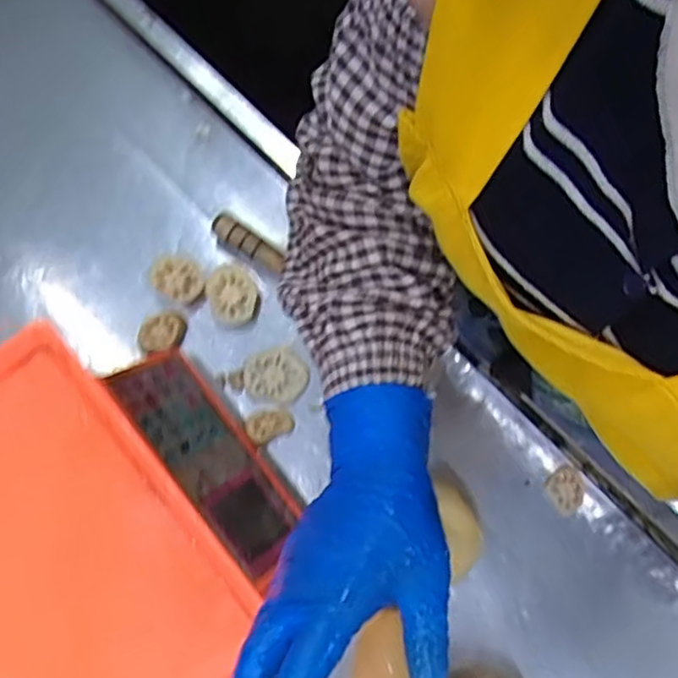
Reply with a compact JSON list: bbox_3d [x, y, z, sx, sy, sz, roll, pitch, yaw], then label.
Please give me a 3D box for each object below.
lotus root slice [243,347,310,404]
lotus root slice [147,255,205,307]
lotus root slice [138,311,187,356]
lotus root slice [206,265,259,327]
[{"bbox_3d":[-0.058,0.033,0.608,0.056,0.007,0.047,4,79,2],"label":"lotus root slice"},{"bbox_3d":[-0.149,-0.054,0.620,0.053,0.015,0.039,32,81,7],"label":"lotus root slice"},{"bbox_3d":[-0.162,-0.005,0.617,0.045,0.017,0.030,-36,80,-6],"label":"lotus root slice"},{"bbox_3d":[-0.098,-0.040,0.620,0.044,0.014,0.054,-19,79,-2],"label":"lotus root slice"}]

